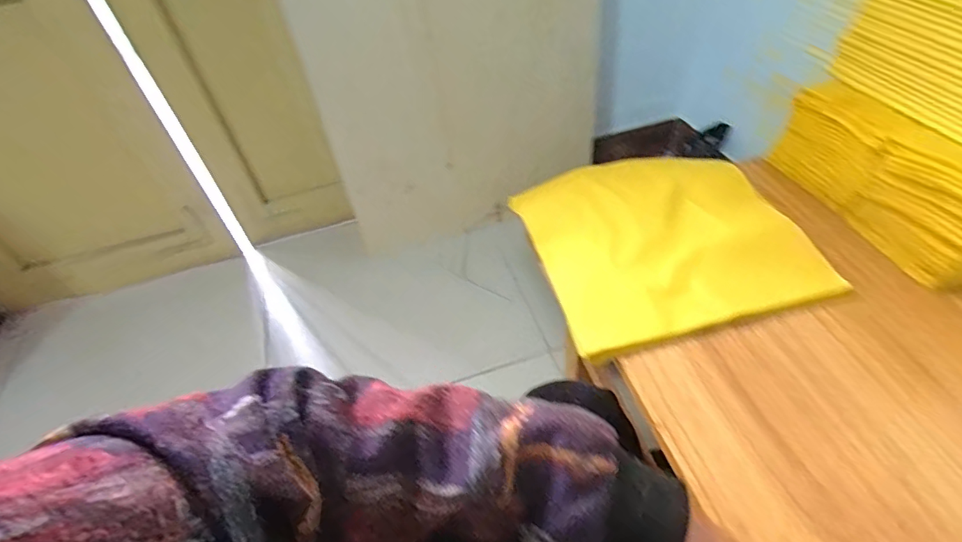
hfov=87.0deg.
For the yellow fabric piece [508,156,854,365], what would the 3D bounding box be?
[{"bbox_3d":[0.211,-0.050,0.620,0.284,0.026,0.289,-13,48,-5],"label":"yellow fabric piece"}]

